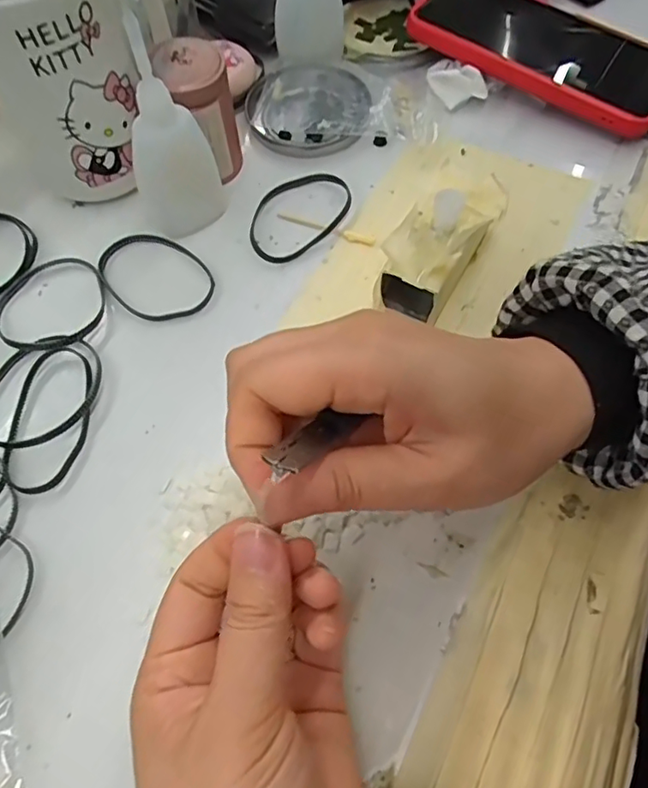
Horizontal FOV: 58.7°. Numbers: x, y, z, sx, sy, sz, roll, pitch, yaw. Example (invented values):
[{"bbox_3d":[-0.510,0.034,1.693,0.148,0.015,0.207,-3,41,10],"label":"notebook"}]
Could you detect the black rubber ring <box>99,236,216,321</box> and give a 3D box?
[{"bbox_3d":[-0.092,-0.064,0.313,0.067,0.005,0.047,34,68,17],"label":"black rubber ring"}]

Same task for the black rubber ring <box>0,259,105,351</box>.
[{"bbox_3d":[-0.144,-0.049,0.304,0.053,0.010,0.061,18,64,10],"label":"black rubber ring"}]

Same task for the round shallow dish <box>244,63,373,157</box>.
[{"bbox_3d":[-0.010,-0.185,0.370,0.077,0.010,0.079,0,62,1],"label":"round shallow dish"}]

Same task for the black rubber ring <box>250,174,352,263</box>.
[{"bbox_3d":[-0.017,-0.105,0.332,0.070,0.006,0.049,-41,69,-18],"label":"black rubber ring"}]

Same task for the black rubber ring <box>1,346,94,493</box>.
[{"bbox_3d":[-0.131,0.010,0.273,0.036,0.007,0.072,-2,62,0],"label":"black rubber ring"}]

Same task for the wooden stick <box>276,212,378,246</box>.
[{"bbox_3d":[0.001,-0.096,0.328,0.059,0.004,0.007,22,65,12],"label":"wooden stick"}]

